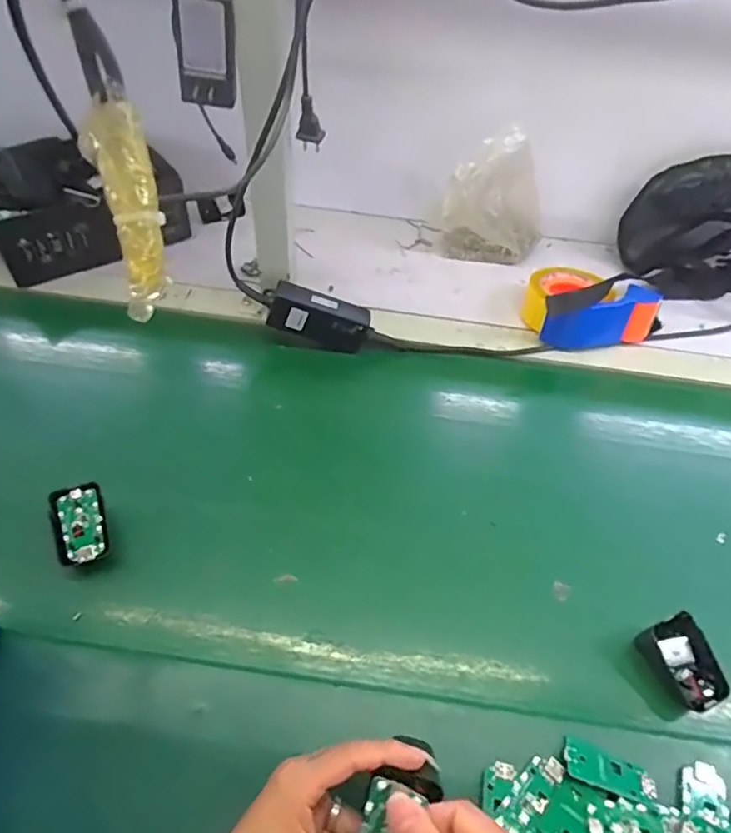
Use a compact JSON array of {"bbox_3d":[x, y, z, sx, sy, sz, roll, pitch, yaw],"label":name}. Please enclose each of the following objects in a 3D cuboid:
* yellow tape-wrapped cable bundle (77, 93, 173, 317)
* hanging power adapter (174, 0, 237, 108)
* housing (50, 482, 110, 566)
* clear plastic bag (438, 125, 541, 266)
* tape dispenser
[{"bbox_3d":[-0.083,-0.071,0.194,0.019,0.071,0.013,-11,21,-16],"label":"yellow tape-wrapped cable bundle"},{"bbox_3d":[-0.140,-0.317,0.477,0.053,0.079,0.035,-5,49,-11],"label":"hanging power adapter"},{"bbox_3d":[-0.247,0.093,0.478,0.039,0.012,0.068,-12,67,-23],"label":"housing"},{"bbox_3d":[0.178,-0.291,0.760,0.145,0.167,0.065,13,51,6],"label":"clear plastic bag"},{"bbox_3d":[0.279,-0.144,0.707,0.145,0.066,0.111,-3,51,-7],"label":"tape dispenser"}]

